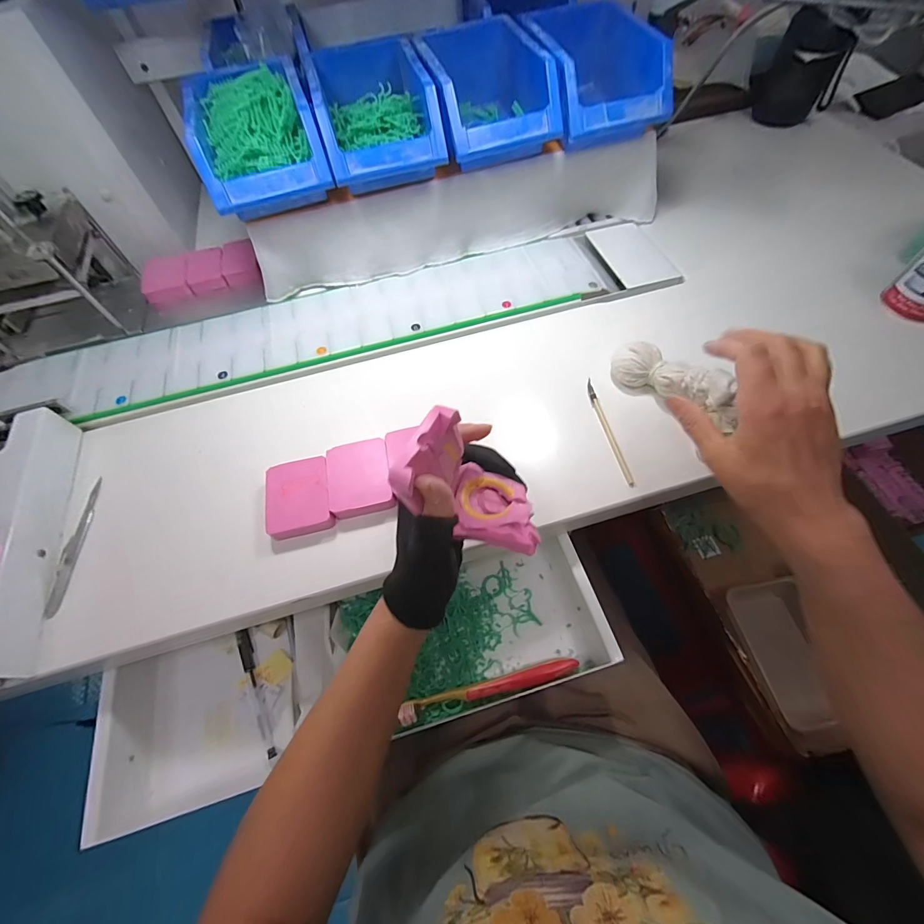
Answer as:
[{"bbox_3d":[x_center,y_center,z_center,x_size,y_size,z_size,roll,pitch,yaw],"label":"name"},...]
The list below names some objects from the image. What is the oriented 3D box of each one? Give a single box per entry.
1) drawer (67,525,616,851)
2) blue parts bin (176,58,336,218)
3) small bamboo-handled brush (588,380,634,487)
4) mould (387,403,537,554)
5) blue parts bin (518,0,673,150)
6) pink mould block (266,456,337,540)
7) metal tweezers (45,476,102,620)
[{"bbox_3d":[-0.089,0.194,0.392,0.456,0.074,0.186,-16,61,-5],"label":"drawer"},{"bbox_3d":[-0.223,-0.355,0.444,0.121,0.081,0.177,-19,62,-7],"label":"blue parts bin"},{"bbox_3d":[0.147,-0.033,0.407,0.007,0.008,0.126,-10,61,-2],"label":"small bamboo-handled brush"},{"bbox_3d":[0.010,0.020,0.264,0.048,0.123,0.062,-8,54,39],"label":"mould"},{"bbox_3d":[0.150,-0.455,0.478,0.129,0.082,0.181,-15,61,-4],"label":"blue parts bin"},{"bbox_3d":[-0.152,0.033,0.377,0.057,0.015,0.070,-12,61,-3],"label":"pink mould block"},{"bbox_3d":[-0.369,0.079,0.384,0.018,0.009,0.130,-7,61,0],"label":"metal tweezers"}]

